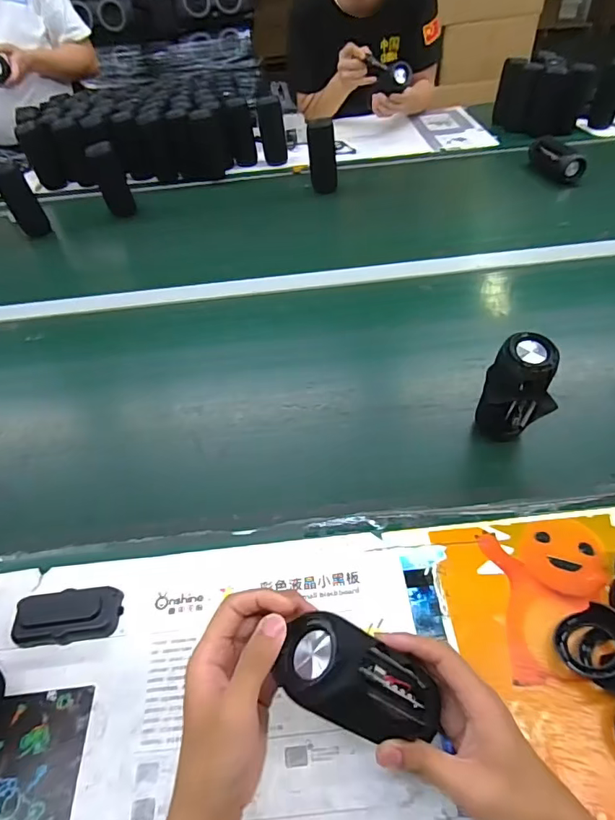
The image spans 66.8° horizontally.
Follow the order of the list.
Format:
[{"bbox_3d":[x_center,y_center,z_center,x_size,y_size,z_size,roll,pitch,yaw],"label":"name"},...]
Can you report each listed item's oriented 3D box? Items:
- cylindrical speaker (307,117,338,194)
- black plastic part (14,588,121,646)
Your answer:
[{"bbox_3d":[0.037,-0.631,1.151,0.062,0.150,0.053,-9,48,-3],"label":"cylindrical speaker"},{"bbox_3d":[-0.254,0.217,0.491,0.105,0.031,0.047,-6,48,-1],"label":"black plastic part"}]

